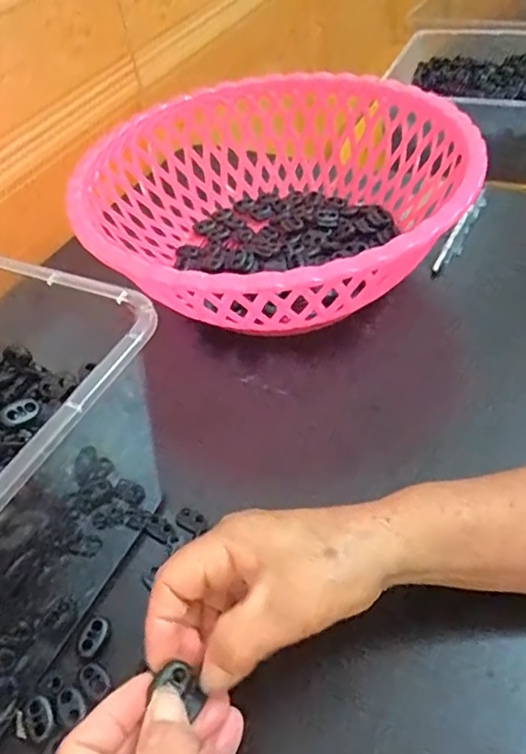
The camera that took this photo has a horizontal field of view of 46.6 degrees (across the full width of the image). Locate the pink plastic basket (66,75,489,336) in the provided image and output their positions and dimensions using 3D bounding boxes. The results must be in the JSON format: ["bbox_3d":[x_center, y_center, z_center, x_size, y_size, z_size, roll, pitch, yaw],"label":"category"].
[{"bbox_3d":[0.007,-0.136,0.491,0.292,0.094,0.287,15,51,20],"label":"pink plastic basket"}]

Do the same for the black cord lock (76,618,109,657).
[{"bbox_3d":[-0.091,0.138,0.325,0.011,0.005,0.019,18,52,22],"label":"black cord lock"}]

